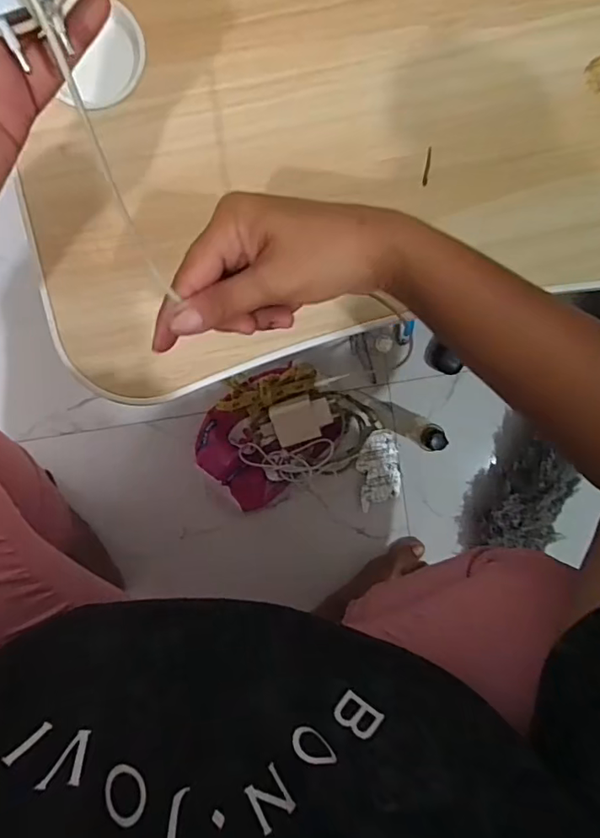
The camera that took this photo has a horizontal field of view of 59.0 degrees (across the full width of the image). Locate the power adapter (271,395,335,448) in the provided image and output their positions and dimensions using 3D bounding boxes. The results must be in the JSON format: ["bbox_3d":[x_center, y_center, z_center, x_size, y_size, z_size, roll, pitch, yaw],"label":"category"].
[{"bbox_3d":[0.003,0.001,0.620,0.066,0.018,0.052,-16,95,1],"label":"power adapter"}]

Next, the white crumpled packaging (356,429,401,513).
[{"bbox_3d":[0.098,0.062,0.652,0.051,0.014,0.095,-5,95,0],"label":"white crumpled packaging"}]

